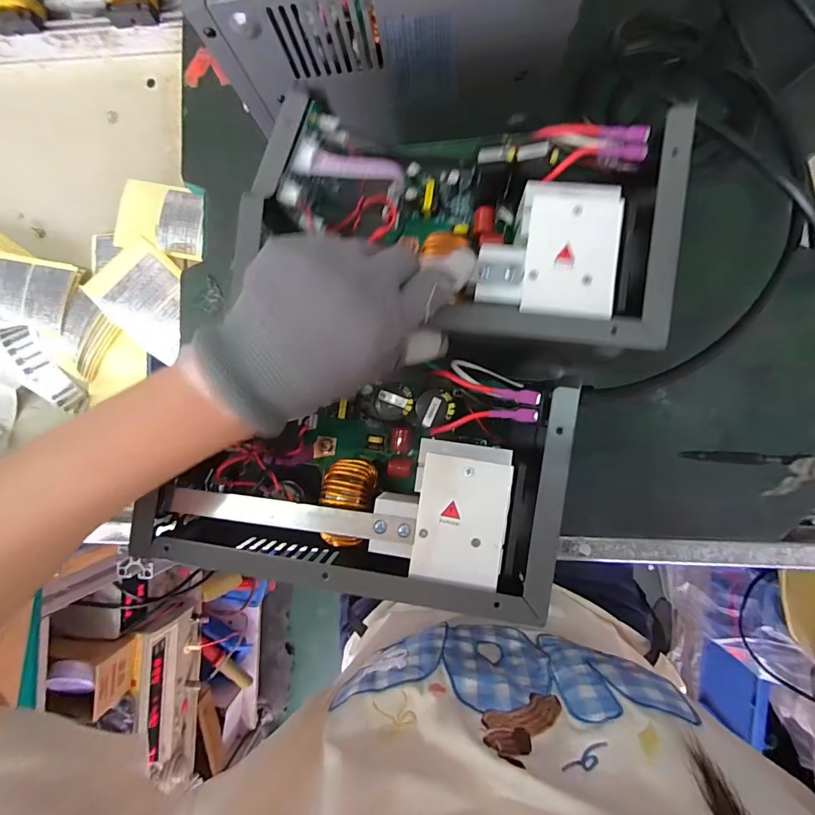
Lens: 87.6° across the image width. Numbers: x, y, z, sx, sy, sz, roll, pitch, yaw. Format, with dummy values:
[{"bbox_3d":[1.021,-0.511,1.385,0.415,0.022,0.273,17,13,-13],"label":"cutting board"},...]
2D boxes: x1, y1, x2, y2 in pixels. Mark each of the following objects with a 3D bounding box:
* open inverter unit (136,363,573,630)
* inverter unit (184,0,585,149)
[{"bbox_3d":[-0.041,0.039,0.288,0.264,0.084,0.139,6,89,5],"label":"open inverter unit"},{"bbox_3d":[-0.009,-0.313,0.332,0.245,0.164,0.131,-3,88,5],"label":"inverter unit"}]

